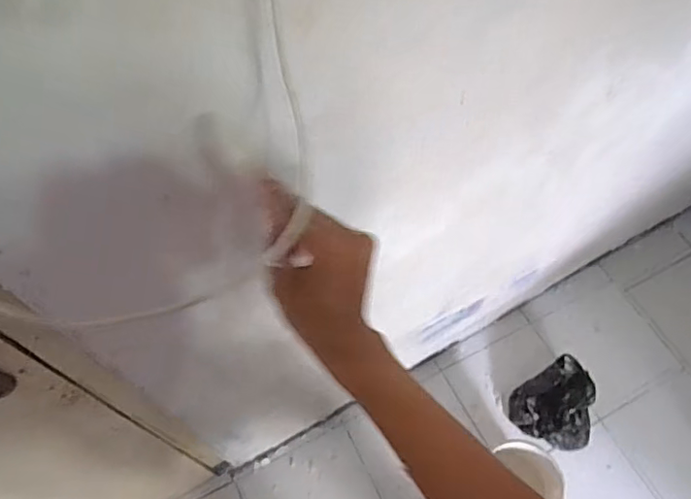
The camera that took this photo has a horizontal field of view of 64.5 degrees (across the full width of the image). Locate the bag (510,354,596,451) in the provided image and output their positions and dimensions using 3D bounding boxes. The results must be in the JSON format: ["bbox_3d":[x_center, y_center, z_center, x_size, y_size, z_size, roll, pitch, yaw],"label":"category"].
[{"bbox_3d":[0.538,0.404,1.380,0.195,0.131,0.198,-29,65,-14],"label":"bag"}]

